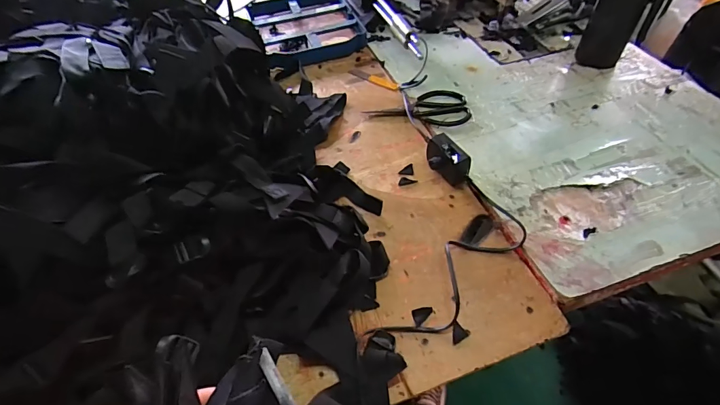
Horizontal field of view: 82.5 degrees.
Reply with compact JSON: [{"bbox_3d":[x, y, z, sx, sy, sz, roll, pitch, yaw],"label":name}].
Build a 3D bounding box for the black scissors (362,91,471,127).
[{"bbox_3d":[0.102,-0.167,0.710,0.171,0.012,0.087,5,49,10],"label":"black scissors"}]

